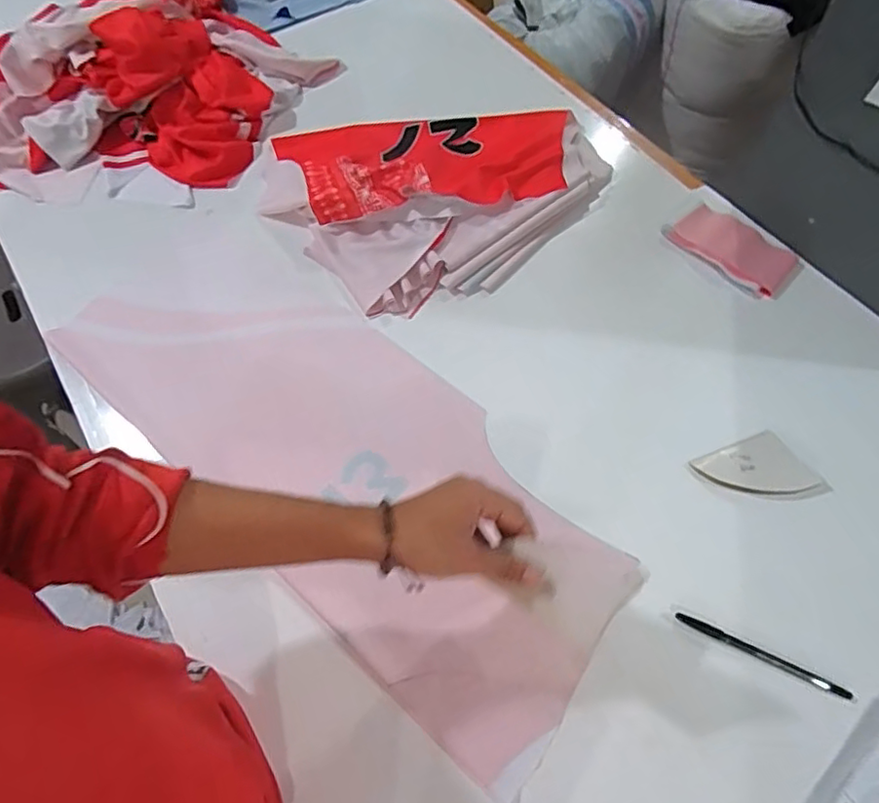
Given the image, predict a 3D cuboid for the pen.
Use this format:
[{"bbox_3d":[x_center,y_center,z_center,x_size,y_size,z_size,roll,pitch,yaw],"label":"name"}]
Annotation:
[{"bbox_3d":[0.282,0.222,0.517,0.145,0.008,0.009,24,67,15],"label":"pen"}]

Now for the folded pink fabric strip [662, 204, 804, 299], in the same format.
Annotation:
[{"bbox_3d":[0.351,-0.182,0.707,0.148,0.016,0.072,40,72,21],"label":"folded pink fabric strip"}]

